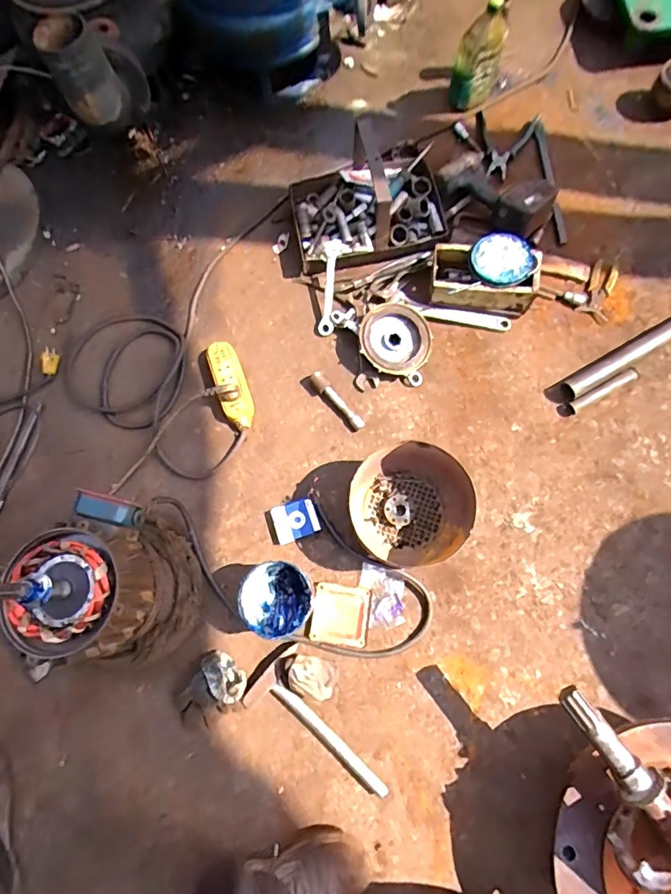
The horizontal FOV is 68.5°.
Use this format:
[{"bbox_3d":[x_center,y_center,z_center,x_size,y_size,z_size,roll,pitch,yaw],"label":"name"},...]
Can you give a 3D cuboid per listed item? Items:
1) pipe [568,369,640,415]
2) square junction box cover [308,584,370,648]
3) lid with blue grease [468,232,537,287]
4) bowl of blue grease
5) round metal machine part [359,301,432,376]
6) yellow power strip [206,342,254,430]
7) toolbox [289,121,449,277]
[{"bbox_3d":[0.519,-0.110,0.946,0.145,0.020,0.025,-28,71,-4],"label":"pipe"},{"bbox_3d":[0.009,0.300,0.881,0.100,0.013,0.100,8,71,5],"label":"square junction box cover"},{"bbox_3d":[0.324,-0.364,0.953,0.114,0.028,0.116,-2,79,10],"label":"lid with blue grease"},{"bbox_3d":[-0.099,0.262,0.848,0.112,0.089,0.117,-2,72,5],"label":"bowl of blue grease"},{"bbox_3d":[0.120,-0.220,0.987,0.139,0.043,0.143,-1,71,2],"label":"round metal machine part"},{"bbox_3d":[-0.208,-0.125,0.988,0.061,0.042,0.183,-22,71,-1],"label":"yellow power strip"},{"bbox_3d":[0.060,-0.527,1.003,0.300,0.187,0.256,-13,71,1],"label":"toolbox"}]

